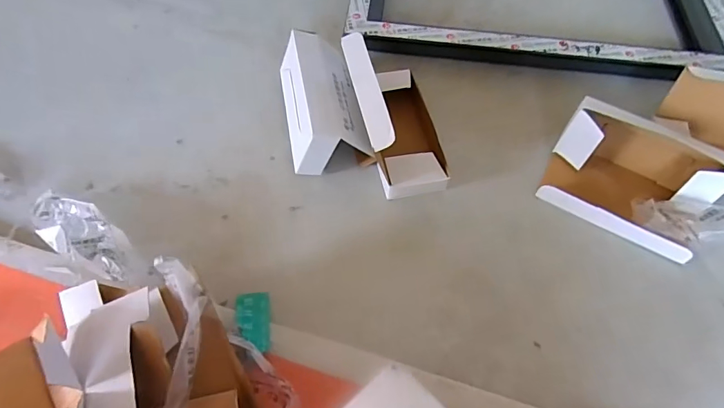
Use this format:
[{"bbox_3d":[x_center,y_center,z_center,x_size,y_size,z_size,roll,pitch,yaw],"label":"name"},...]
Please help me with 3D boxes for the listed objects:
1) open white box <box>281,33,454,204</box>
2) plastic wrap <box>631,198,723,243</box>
[{"bbox_3d":[-0.002,-0.149,0.670,0.221,0.138,0.258,-7,59,-7],"label":"open white box"},{"bbox_3d":[0.509,0.033,0.623,0.234,0.041,0.072,9,59,3],"label":"plastic wrap"}]

